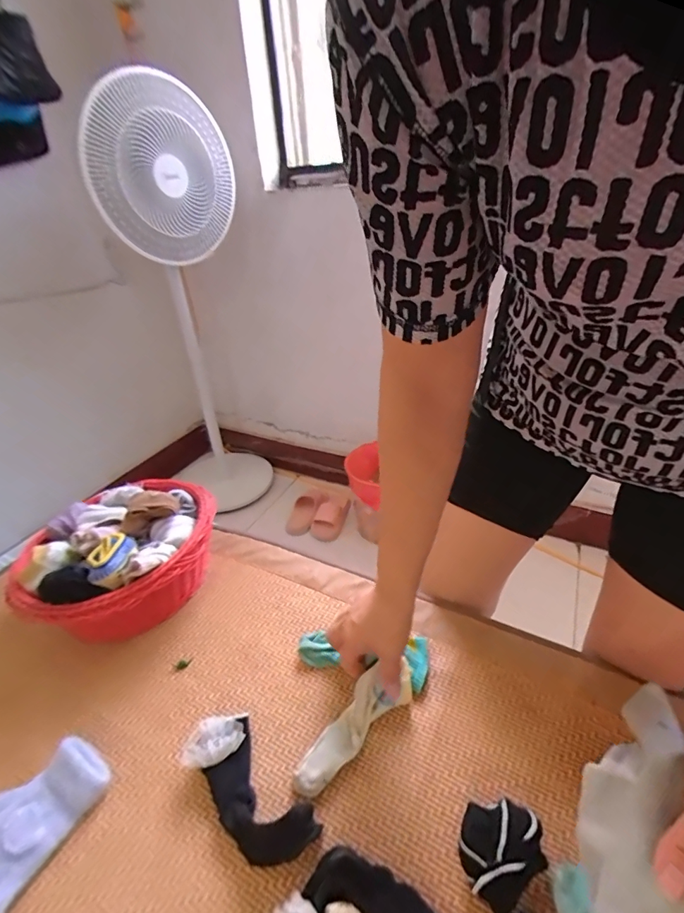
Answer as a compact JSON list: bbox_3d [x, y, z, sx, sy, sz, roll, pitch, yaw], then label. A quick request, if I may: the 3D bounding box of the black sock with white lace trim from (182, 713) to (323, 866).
[{"bbox_3d":[-0.096,0.330,0.424,0.068,0.029,0.155,-31,43,-31],"label":"black sock with white lace trim"}]

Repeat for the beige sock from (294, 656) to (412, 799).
[{"bbox_3d":[0.015,0.291,0.460,0.160,0.027,0.046,-38,45,-24],"label":"beige sock"}]

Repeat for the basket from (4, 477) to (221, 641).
[{"bbox_3d":[-0.331,0.139,0.641,0.280,0.136,0.267,-31,43,-32],"label":"basket"}]

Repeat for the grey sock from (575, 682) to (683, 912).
[{"bbox_3d":[0.216,0.262,0.311,0.062,0.041,0.197,15,50,28],"label":"grey sock"}]

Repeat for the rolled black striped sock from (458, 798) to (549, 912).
[{"bbox_3d":[0.137,0.340,0.368,0.075,0.037,0.062,-24,40,-25],"label":"rolled black striped sock"}]

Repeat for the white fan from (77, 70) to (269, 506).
[{"bbox_3d":[-0.476,-0.392,1.382,0.413,1.212,0.339,-31,43,-32],"label":"white fan"}]

